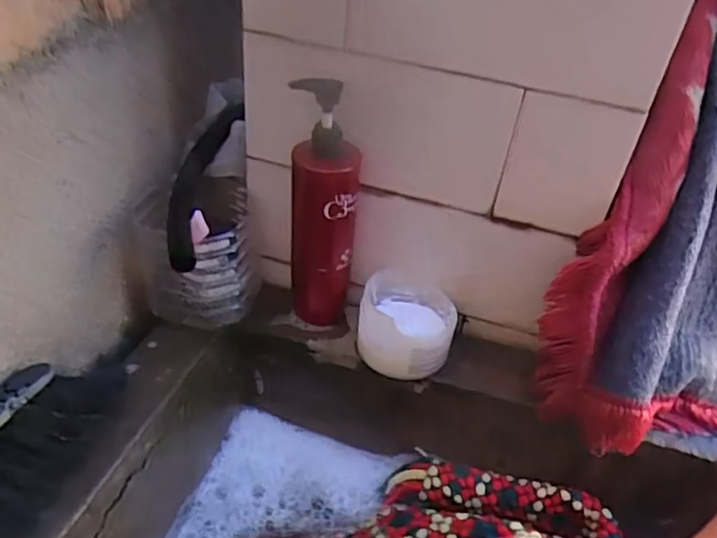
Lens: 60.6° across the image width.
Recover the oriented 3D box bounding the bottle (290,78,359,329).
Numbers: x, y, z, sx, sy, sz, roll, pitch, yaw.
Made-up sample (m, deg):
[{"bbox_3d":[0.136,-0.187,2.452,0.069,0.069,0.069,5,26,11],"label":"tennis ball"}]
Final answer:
[{"bbox_3d":[-0.035,-0.059,0.648,0.071,0.273,0.055,4,38,-2],"label":"bottle"}]

